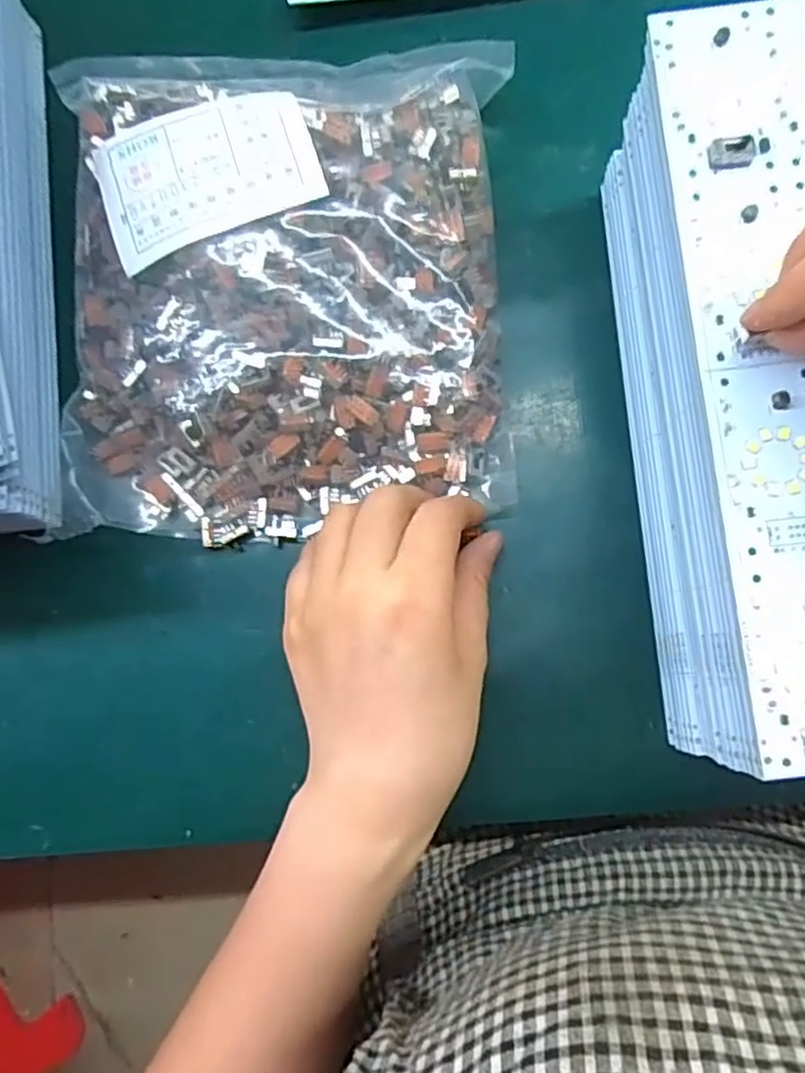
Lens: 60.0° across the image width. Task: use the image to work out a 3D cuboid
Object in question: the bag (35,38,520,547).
[{"bbox_3d":[-0.053,-0.104,0.287,0.184,0.047,0.200,-3,84,4],"label":"bag"}]

